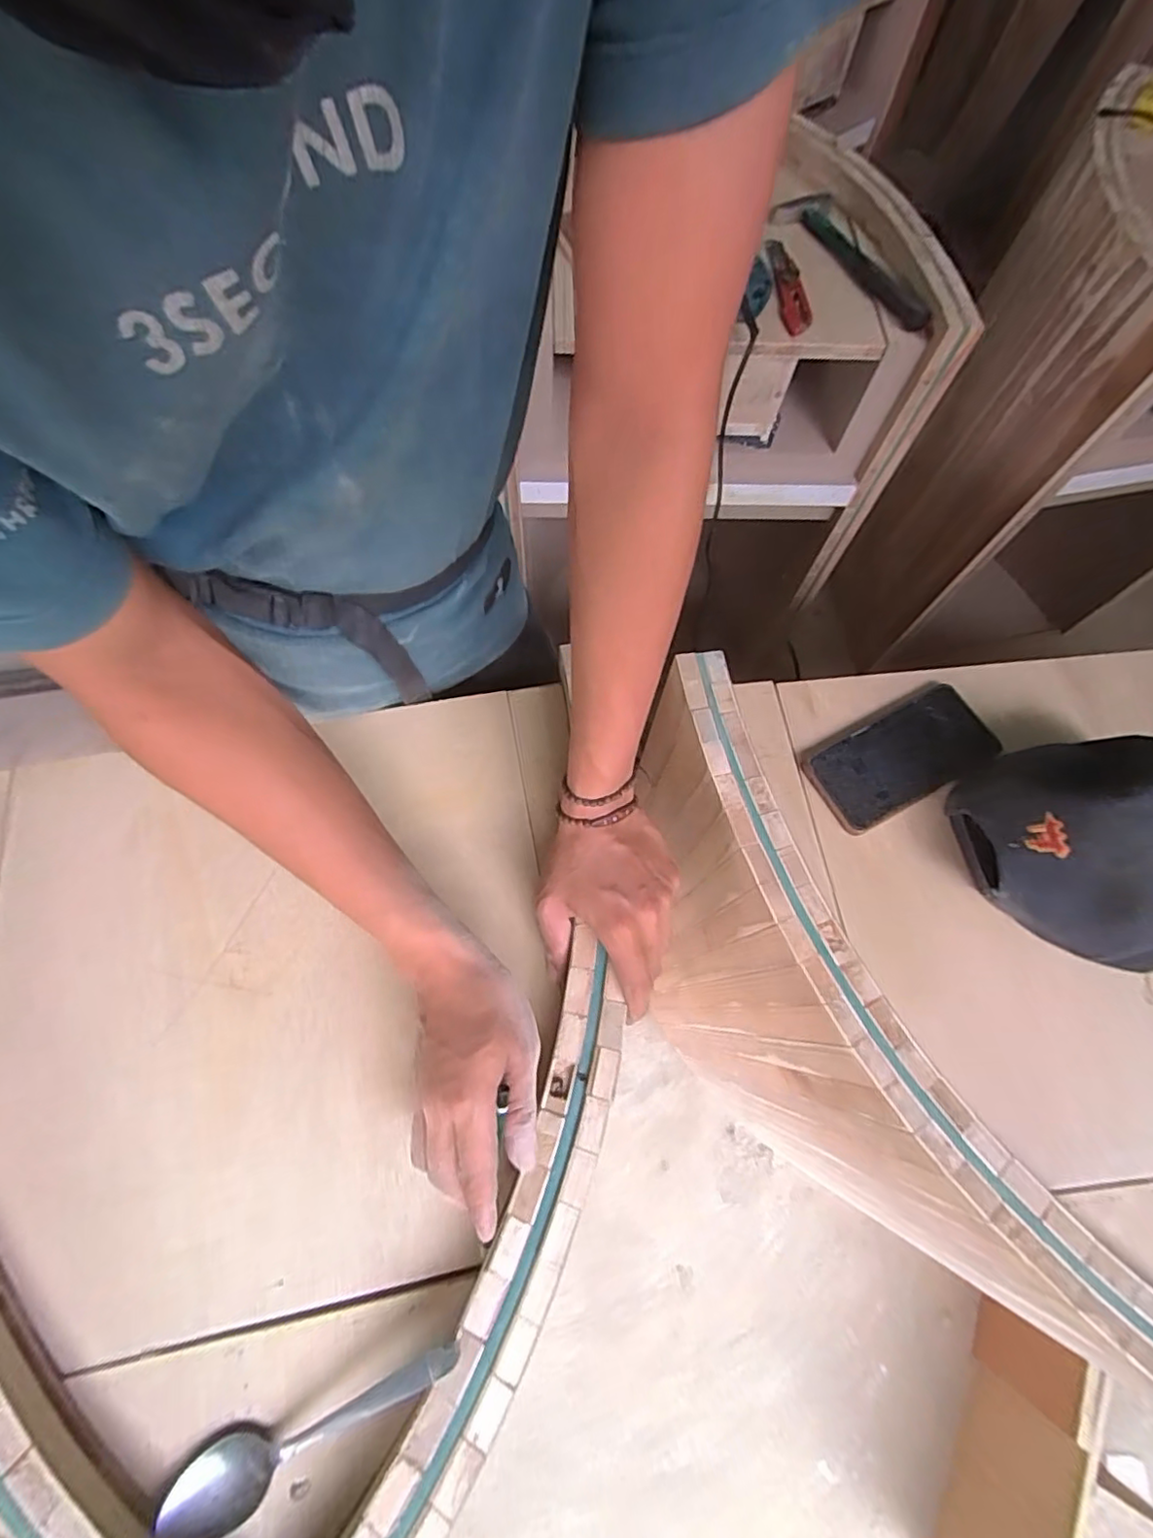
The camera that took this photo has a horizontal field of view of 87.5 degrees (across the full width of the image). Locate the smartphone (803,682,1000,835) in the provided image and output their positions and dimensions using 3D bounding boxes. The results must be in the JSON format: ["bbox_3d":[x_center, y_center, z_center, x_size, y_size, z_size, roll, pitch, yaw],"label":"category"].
[{"bbox_3d":[0.279,-0.012,0.518,0.168,0.011,0.081,-28,71,-13],"label":"smartphone"}]

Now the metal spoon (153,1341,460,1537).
[{"bbox_3d":[-0.150,0.369,0.340,0.175,0.035,0.040,-31,71,-14],"label":"metal spoon"}]

